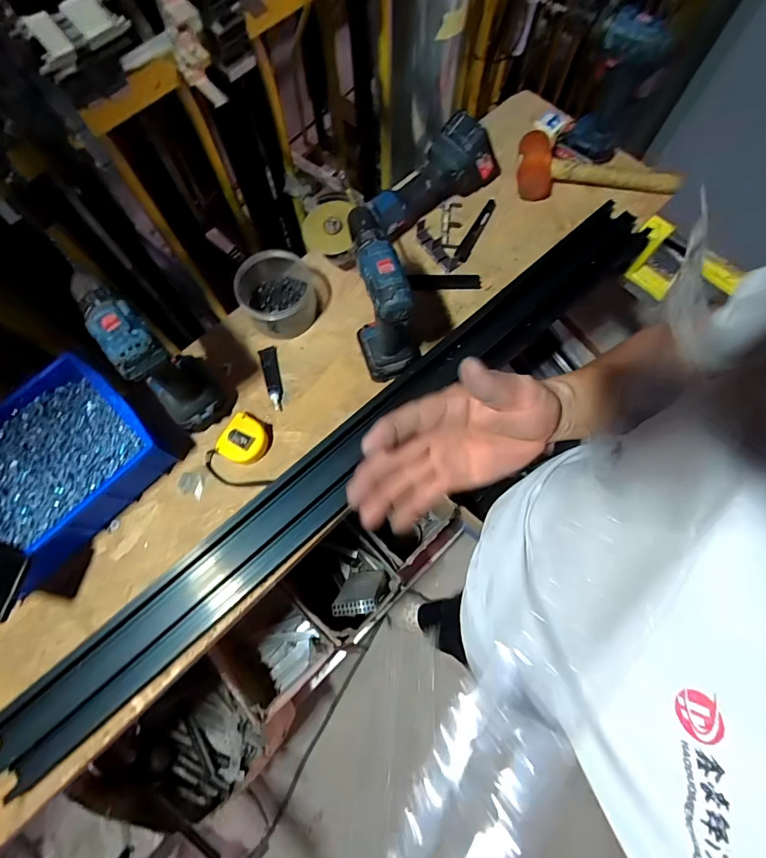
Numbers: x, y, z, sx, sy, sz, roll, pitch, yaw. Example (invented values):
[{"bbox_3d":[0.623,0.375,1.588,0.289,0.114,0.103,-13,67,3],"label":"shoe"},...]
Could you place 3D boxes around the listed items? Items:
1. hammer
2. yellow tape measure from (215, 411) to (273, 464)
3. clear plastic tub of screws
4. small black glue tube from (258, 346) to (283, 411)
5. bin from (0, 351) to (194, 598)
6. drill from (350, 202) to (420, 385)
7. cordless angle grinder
[{"bbox_3d":[0.380,-0.450,0.750,0.290,0.056,0.103,7,71,2],"label":"hammer"},{"bbox_3d":[-0.199,0.016,0.627,0.063,0.028,0.071,26,73,9],"label":"yellow tape measure"},{"bbox_3d":[-0.165,-0.208,0.667,0.109,0.062,0.110,0,71,0],"label":"clear plastic tub of screws"},{"bbox_3d":[-0.169,-0.080,0.662,0.027,0.013,0.107,-17,72,-6],"label":"small black glue tube"},{"bbox_3d":[-0.456,0.060,0.580,0.222,0.081,0.295,39,75,12],"label":"bin"},{"bbox_3d":[-0.003,-0.168,0.585,0.061,0.213,0.147,-13,71,-5],"label":"drill"},{"bbox_3d":[0.043,-0.388,0.705,0.377,0.117,0.102,-37,75,-12],"label":"cordless angle grinder"}]

